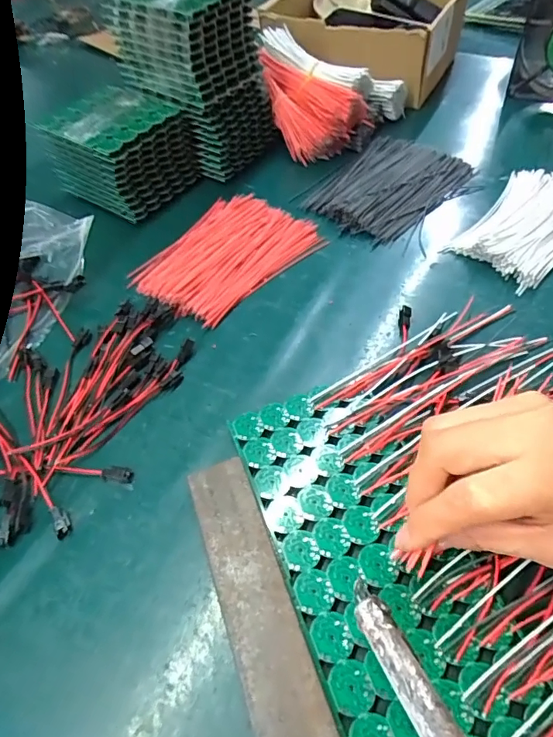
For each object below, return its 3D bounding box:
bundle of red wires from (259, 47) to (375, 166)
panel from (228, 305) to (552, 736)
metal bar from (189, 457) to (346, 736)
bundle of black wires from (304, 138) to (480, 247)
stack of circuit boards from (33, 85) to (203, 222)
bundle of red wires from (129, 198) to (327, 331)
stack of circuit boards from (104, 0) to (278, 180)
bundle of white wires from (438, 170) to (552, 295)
[{"bbox_3d":[0.037,-0.296,0.531,0.087,0.063,0.138,-21,53,-11],"label":"bundle of red wires"},{"bbox_3d":[0.106,0.066,0.273,0.225,0.019,0.234,-19,52,-10],"label":"panel"},{"bbox_3d":[-0.002,0.134,0.232,0.035,0.015,0.196,-19,52,-9],"label":"metal bar"},{"bbox_3d":[0.108,-0.185,0.474,0.155,0.013,0.113,-39,58,-23],"label":"bundle of black wires"},{"bbox_3d":[-0.157,-0.218,0.476,0.109,0.070,0.112,30,60,25],"label":"stack of circuit boards"},{"bbox_3d":[-0.045,-0.106,0.428,0.117,0.014,0.153,29,60,25],"label":"bundle of red wires"},{"bbox_3d":[-0.083,-0.300,0.488,0.117,0.156,0.099,26,59,24],"label":"stack of circuit boards"},{"bbox_3d":[0.232,-0.124,0.409,0.147,0.018,0.116,-37,57,-22],"label":"bundle of white wires"}]

